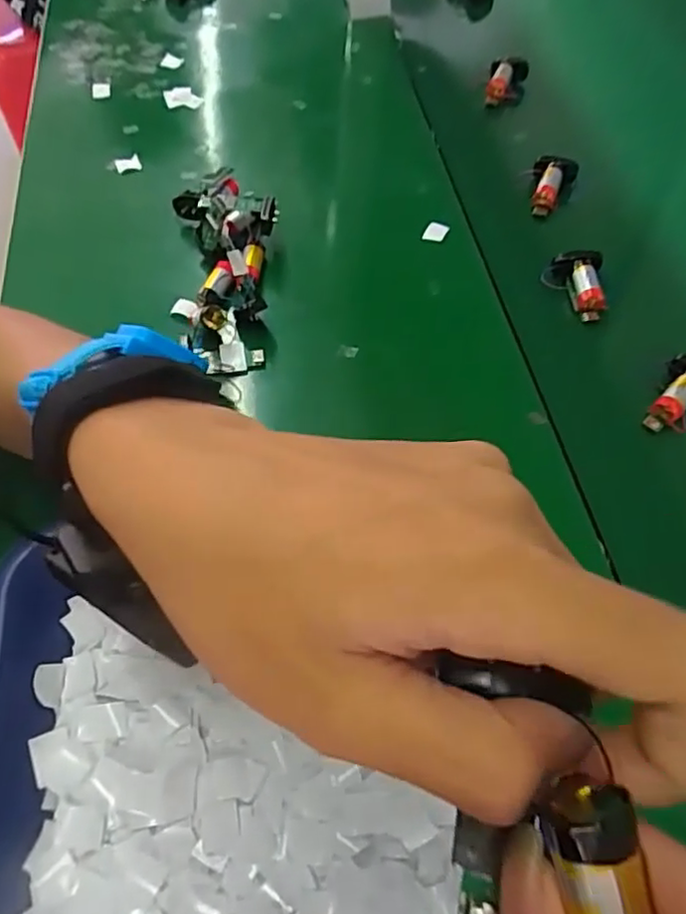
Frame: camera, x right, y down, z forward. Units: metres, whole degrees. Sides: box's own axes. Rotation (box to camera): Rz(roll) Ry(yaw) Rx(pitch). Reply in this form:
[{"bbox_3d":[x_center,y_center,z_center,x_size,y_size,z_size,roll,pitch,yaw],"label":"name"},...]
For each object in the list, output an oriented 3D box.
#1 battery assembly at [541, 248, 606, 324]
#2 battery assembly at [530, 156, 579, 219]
[{"bbox_3d":[0.159,-0.116,0.420,0.035,0.024,0.045,4,61,6],"label":"battery assembly"},{"bbox_3d":[0.159,-0.207,0.472,0.031,0.024,0.047,17,63,13],"label":"battery assembly"}]

